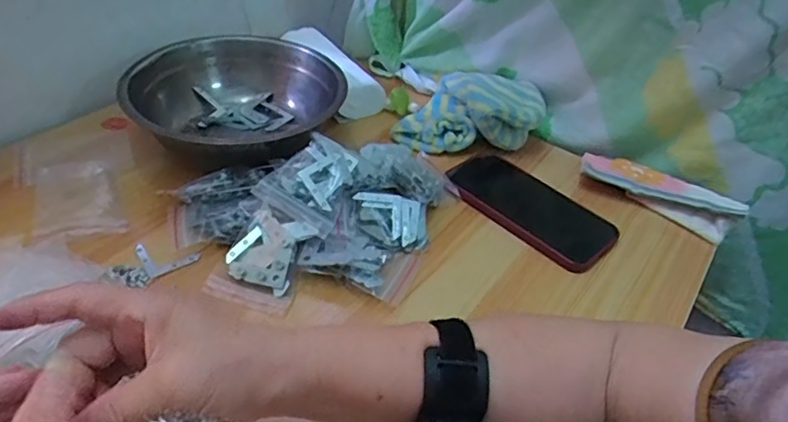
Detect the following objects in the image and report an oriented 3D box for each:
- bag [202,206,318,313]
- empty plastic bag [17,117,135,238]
[{"bbox_3d":[-0.101,0.035,0.439,0.061,0.017,0.070,15,68,11],"label":"bag"},{"bbox_3d":[-0.290,-0.035,0.503,0.095,0.010,0.172,-13,44,-22],"label":"empty plastic bag"}]

